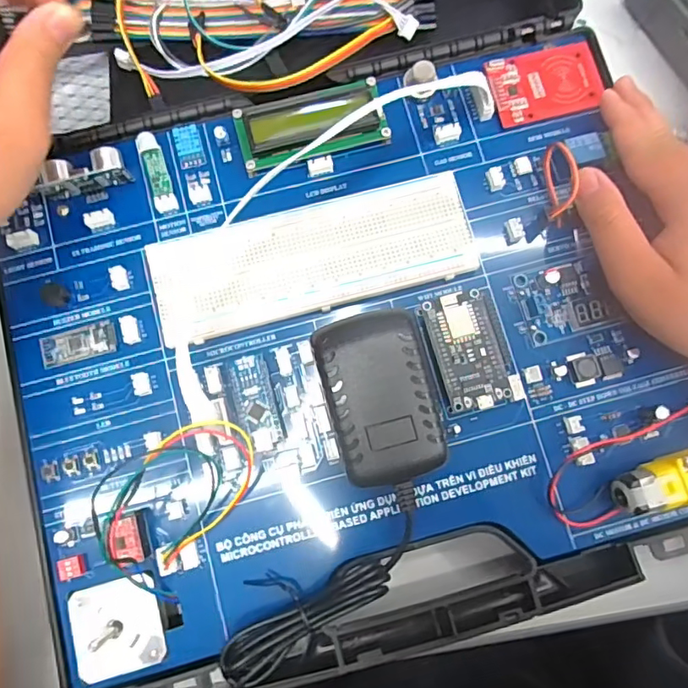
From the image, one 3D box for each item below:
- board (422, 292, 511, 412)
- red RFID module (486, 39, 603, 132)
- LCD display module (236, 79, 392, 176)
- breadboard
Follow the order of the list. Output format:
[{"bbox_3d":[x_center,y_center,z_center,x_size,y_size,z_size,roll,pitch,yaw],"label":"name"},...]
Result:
[{"bbox_3d":[0.064,0.003,0.268,0.037,0.011,0.057,-15,81,-3],"label":"board"},{"bbox_3d":[0.112,-0.146,0.297,0.062,0.005,0.042,-11,80,-3],"label":"red RFID module"},{"bbox_3d":[-0.017,-0.119,0.288,0.079,0.012,0.038,-16,81,-3],"label":"LCD display module"},{"bbox_3d":[-0.016,-0.045,0.276,0.164,0.006,0.055,-14,80,-3],"label":"breadboard"}]

